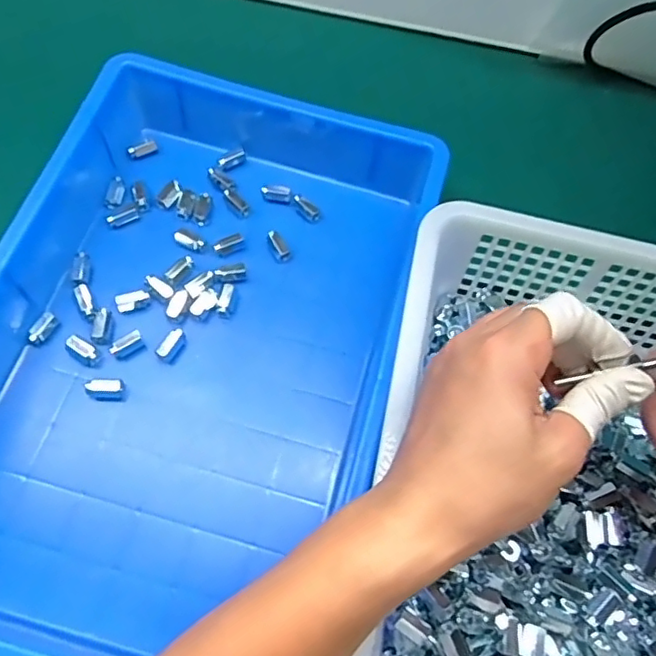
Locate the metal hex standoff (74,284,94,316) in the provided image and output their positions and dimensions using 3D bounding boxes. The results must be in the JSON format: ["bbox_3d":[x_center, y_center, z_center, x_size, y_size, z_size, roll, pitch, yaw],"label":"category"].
[{"bbox_3d":[-0.162,-0.019,0.404,0.009,0.006,0.023,-24,71,-15],"label":"metal hex standoff"}]

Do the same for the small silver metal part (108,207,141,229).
[{"bbox_3d":[-0.146,-0.079,0.433,0.022,0.006,0.010,-22,71,-14],"label":"small silver metal part"}]

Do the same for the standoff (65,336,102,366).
[{"bbox_3d":[-0.159,0.014,0.392,0.023,0.007,0.012,29,67,7],"label":"standoff"}]

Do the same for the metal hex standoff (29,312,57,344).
[{"bbox_3d":[-0.186,0.000,0.396,0.009,0.005,0.021,29,67,7],"label":"metal hex standoff"}]

